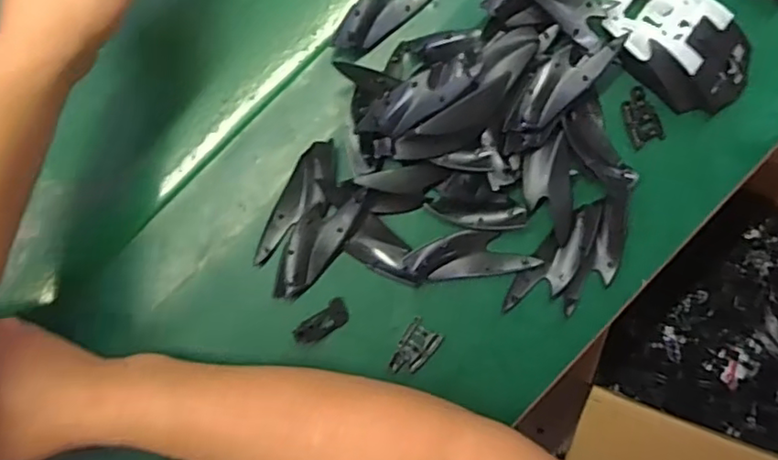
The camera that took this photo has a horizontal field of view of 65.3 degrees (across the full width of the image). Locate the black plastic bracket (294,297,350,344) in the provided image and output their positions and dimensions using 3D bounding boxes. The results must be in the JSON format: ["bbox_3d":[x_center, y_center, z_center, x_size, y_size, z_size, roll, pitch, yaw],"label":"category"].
[{"bbox_3d":[-0.048,0.069,0.450,0.042,0.008,0.019,-40,88,-3],"label":"black plastic bracket"}]

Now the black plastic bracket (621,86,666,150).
[{"bbox_3d":[0.195,-0.087,0.471,0.027,0.005,0.043,-25,87,-2],"label":"black plastic bracket"}]

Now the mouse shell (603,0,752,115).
[{"bbox_3d":[0.219,-0.139,0.458,0.116,0.032,0.067,40,87,2],"label":"mouse shell"}]

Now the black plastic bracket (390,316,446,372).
[{"bbox_3d":[0.019,0.089,0.454,0.026,0.004,0.042,39,87,2],"label":"black plastic bracket"}]

